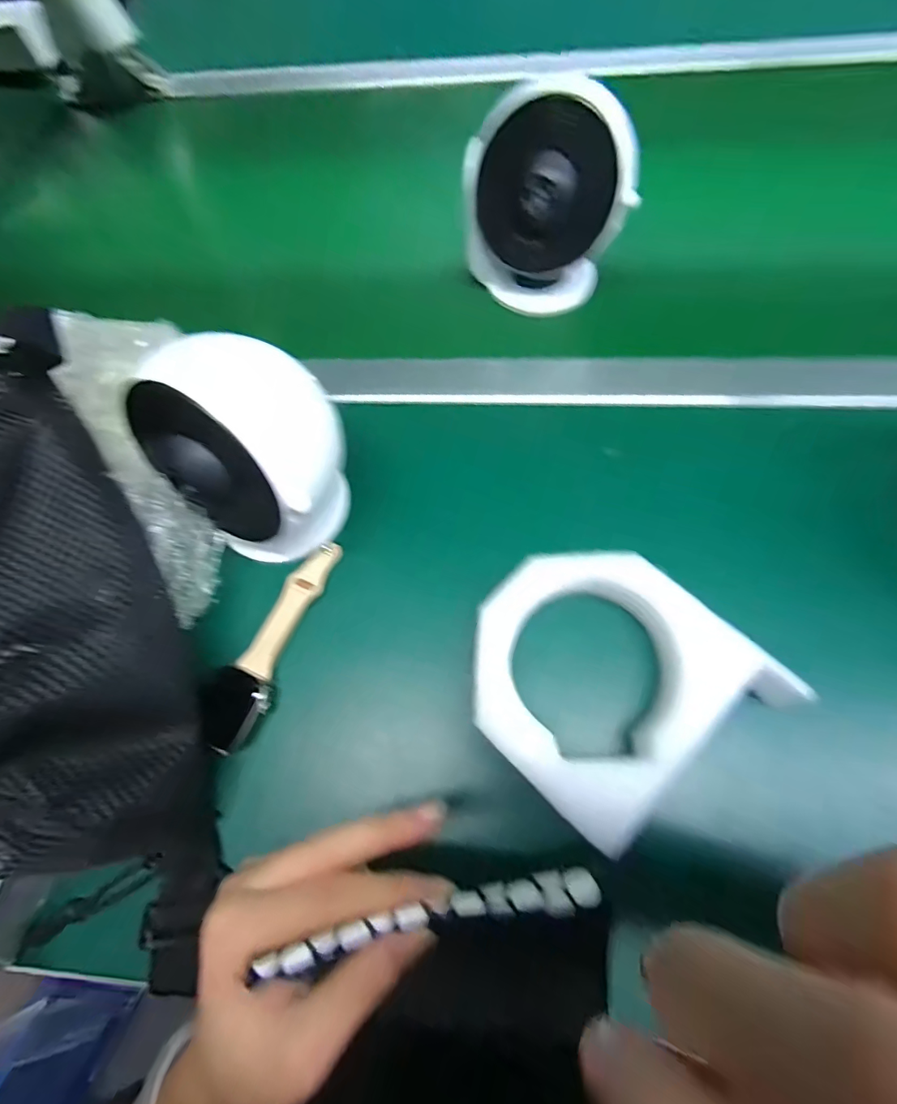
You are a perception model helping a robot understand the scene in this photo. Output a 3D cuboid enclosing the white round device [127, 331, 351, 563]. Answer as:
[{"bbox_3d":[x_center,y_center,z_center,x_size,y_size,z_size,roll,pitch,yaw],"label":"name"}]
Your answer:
[{"bbox_3d":[-0.110,-0.050,0.271,0.106,0.141,0.082,19,48,12],"label":"white round device"}]

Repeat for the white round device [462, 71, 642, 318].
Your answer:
[{"bbox_3d":[0.068,-0.243,0.340,0.108,0.129,0.058,9,66,7],"label":"white round device"}]

